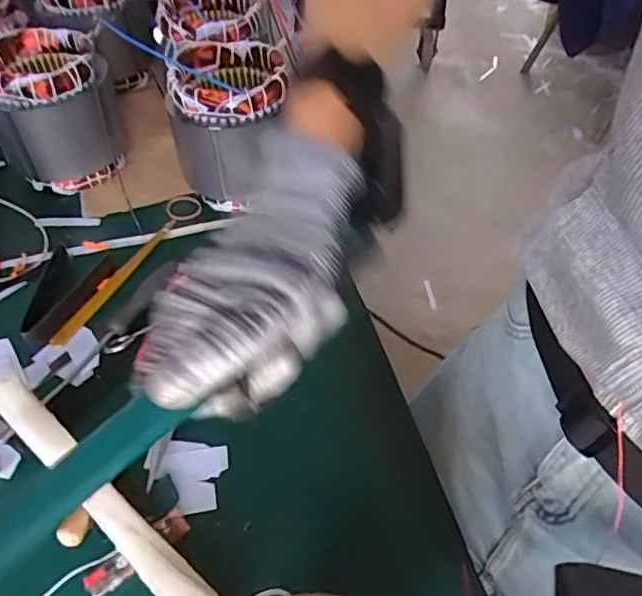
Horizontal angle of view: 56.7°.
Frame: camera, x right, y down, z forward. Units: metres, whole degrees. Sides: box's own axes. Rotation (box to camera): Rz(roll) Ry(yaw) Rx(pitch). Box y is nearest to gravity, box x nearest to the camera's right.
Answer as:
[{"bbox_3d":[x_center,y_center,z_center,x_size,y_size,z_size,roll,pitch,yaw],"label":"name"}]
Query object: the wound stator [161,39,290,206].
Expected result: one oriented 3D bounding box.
[{"bbox_3d":[-0.108,-0.212,0.743,0.142,0.160,0.142,-5,48,-3],"label":"wound stator"}]

